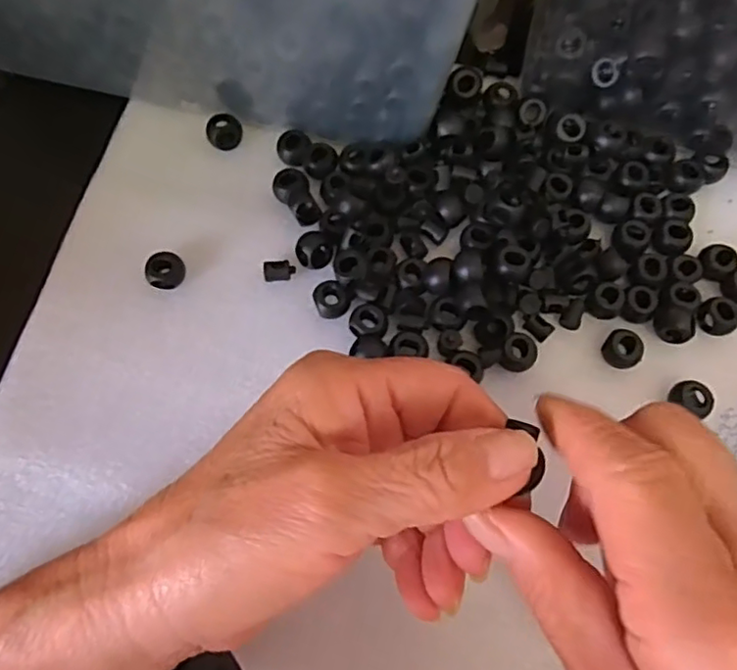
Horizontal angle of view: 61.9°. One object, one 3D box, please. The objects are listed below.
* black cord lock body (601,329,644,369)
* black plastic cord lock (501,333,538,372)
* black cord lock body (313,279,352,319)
[{"bbox_3d":[0.126,0.007,0.303,0.018,0.012,0.015,42,76,13],"label":"black cord lock body"},{"bbox_3d":[0.074,0.009,0.301,0.016,0.015,0.015,22,72,7],"label":"black plastic cord lock"},{"bbox_3d":[-0.019,-0.018,0.309,0.018,0.016,0.015,32,74,10],"label":"black cord lock body"}]

